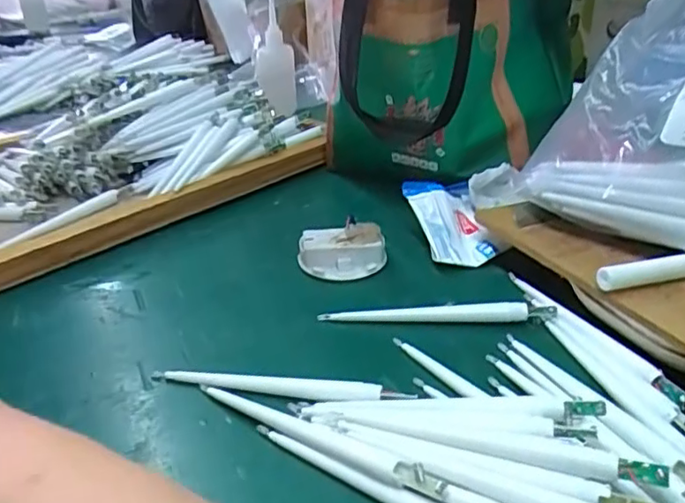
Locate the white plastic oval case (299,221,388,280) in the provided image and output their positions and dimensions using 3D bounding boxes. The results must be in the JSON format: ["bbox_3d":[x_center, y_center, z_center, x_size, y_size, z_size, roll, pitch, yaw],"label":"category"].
[{"bbox_3d":[0.000,0.001,0.435,0.060,0.028,0.034,-4,27,-3],"label":"white plastic oval case"}]

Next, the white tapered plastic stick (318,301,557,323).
[{"bbox_3d":[0.058,0.037,0.377,0.140,0.014,0.009,1,27,6],"label":"white tapered plastic stick"}]

